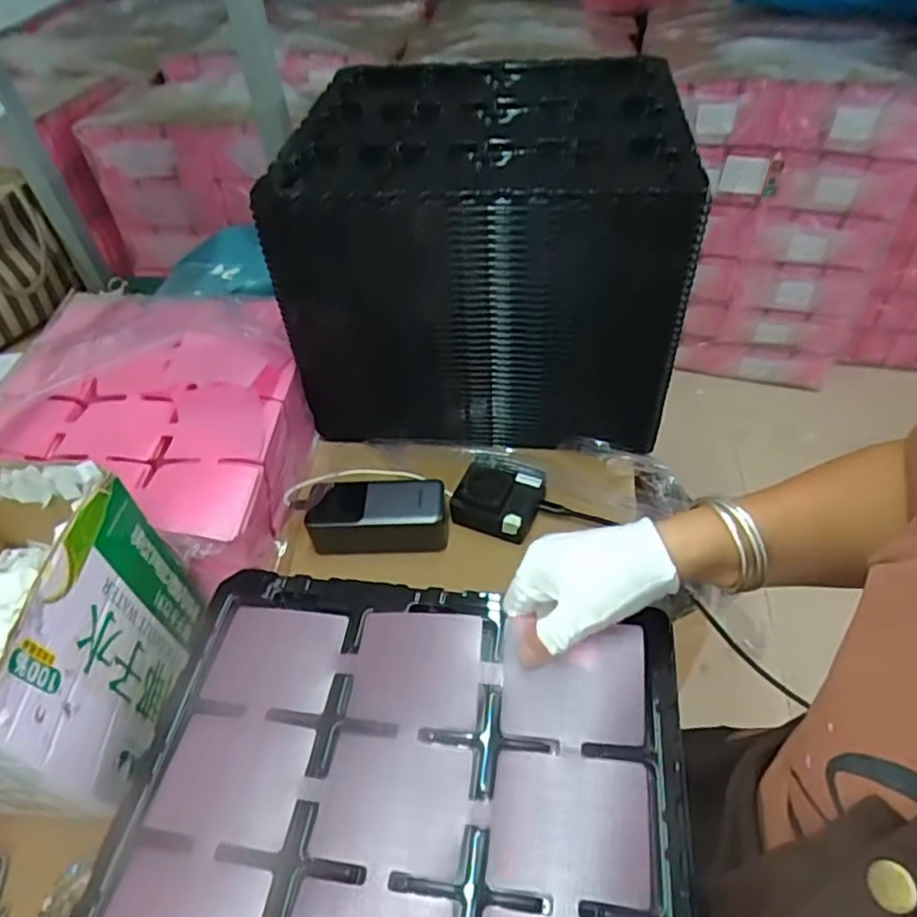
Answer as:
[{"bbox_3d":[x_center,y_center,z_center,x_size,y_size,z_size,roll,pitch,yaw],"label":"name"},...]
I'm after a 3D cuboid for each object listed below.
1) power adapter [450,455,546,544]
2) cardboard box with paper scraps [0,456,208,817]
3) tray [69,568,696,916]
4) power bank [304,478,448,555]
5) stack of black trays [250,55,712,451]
[{"bbox_3d":[0.042,0.037,0.637,0.081,0.037,0.078,18,51,19],"label":"power adapter"},{"bbox_3d":[-0.307,0.126,0.458,0.154,0.171,0.178,2,47,6],"label":"cardboard box with paper scraps"},{"bbox_3d":[-0.045,0.232,0.357,0.335,0.030,0.359,2,47,9],"label":"tray"},{"bbox_3d":[-0.076,0.057,0.626,0.129,0.060,0.062,-3,47,1],"label":"power bank"},{"bbox_3d":[0.038,-0.232,0.719,0.386,0.291,0.351,3,47,6],"label":"stack of black trays"}]

